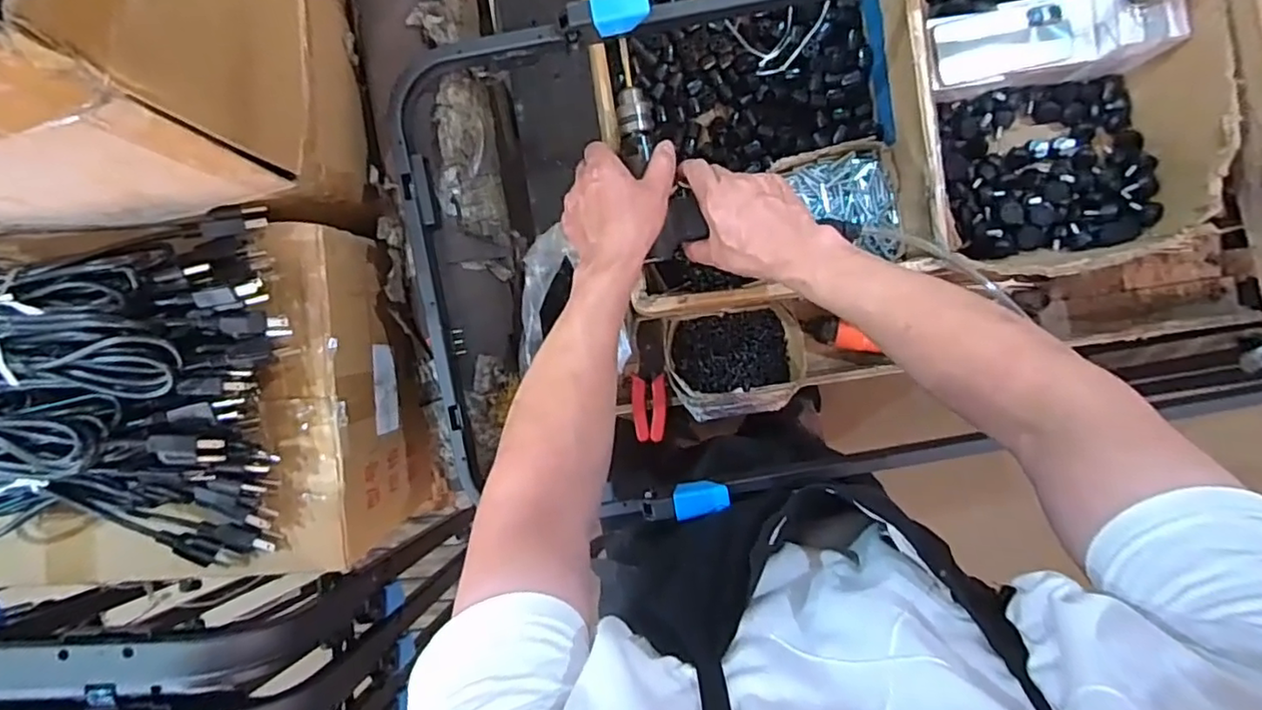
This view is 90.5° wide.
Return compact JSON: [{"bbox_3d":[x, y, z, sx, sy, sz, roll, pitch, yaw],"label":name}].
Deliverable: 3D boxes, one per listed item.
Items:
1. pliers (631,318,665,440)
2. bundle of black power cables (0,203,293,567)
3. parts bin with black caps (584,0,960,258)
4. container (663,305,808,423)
[{"bbox_3d":[0.025,0.034,0.859,0.044,0.021,0.164,1,80,1],"label":"pliers"},{"bbox_3d":[-0.575,0.049,0.556,0.511,0.100,0.322,-4,94,1],"label":"bundle of black power cables"},{"bbox_3d":[0.136,-0.345,0.733,0.344,0.162,0.511,-10,93,2],"label":"parts bin with black caps"},{"bbox_3d":[0.135,0.010,0.817,0.175,0.073,0.140,-6,94,1],"label":"container"}]

